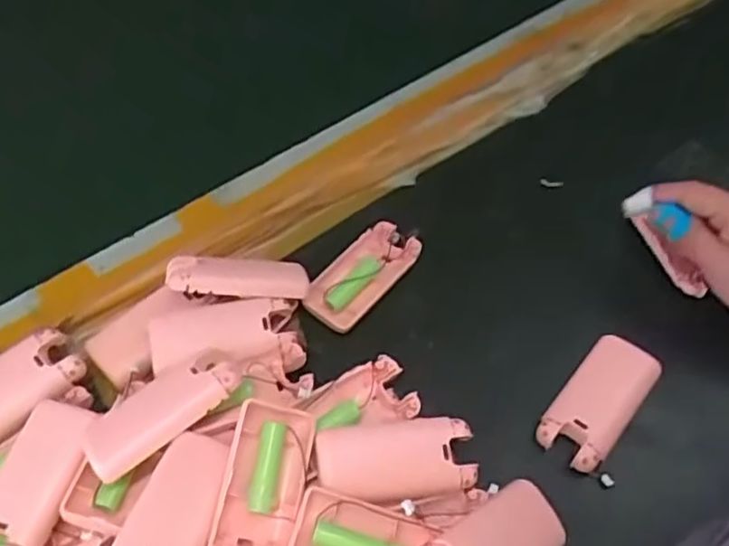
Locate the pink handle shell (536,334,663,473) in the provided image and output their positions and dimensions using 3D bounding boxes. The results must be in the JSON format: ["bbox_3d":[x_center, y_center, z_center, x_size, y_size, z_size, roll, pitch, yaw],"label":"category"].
[{"bbox_3d":[0.153,0.082,0.430,0.044,0.015,0.093,36,63,19],"label":"pink handle shell"}]

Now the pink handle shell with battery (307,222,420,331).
[{"bbox_3d":[-0.001,0.001,0.483,0.044,0.018,0.091,37,64,20],"label":"pink handle shell with battery"}]

